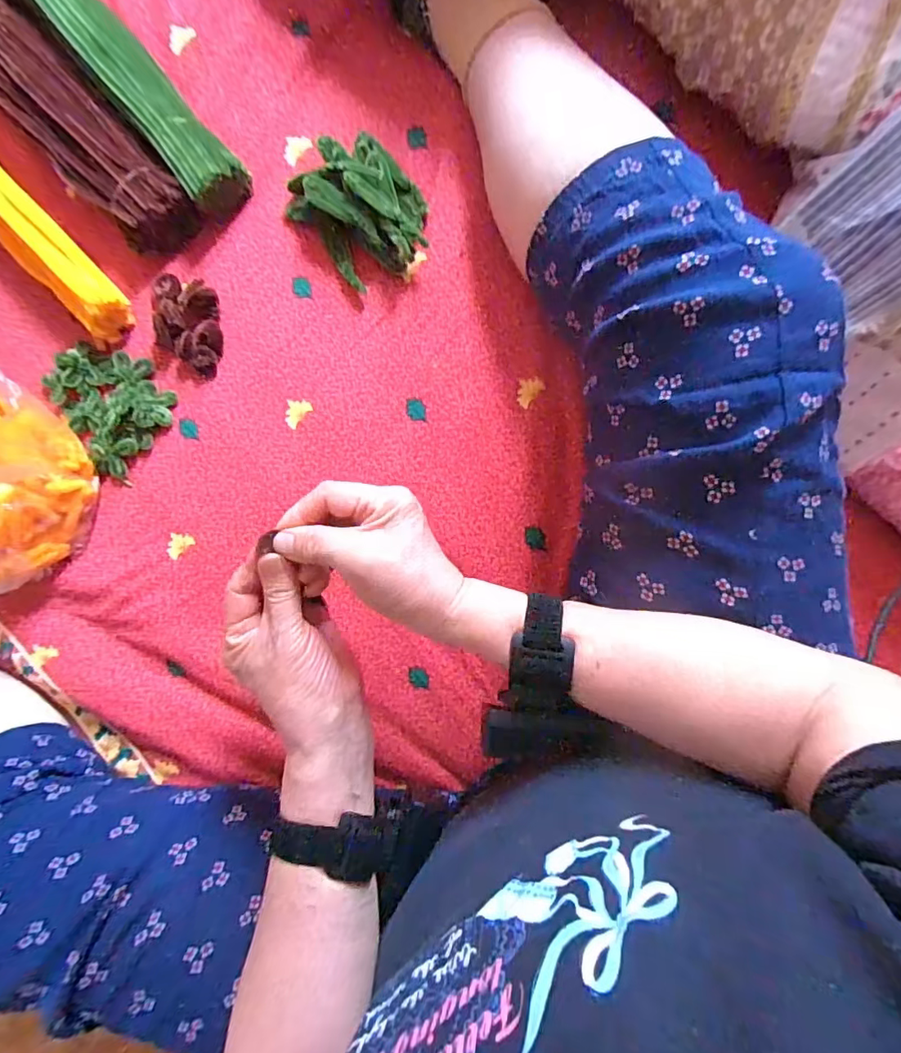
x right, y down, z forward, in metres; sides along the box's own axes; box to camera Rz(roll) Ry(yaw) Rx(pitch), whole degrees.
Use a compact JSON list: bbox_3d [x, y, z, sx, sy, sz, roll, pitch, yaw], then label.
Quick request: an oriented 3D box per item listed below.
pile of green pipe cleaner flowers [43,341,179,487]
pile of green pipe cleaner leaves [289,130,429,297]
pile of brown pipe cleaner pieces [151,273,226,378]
[{"bbox_3d":[-0.311,-0.113,0.462,0.092,0.021,0.112,-37,88,5],"label":"pile of green pipe cleaner flowers"},{"bbox_3d":[-0.075,-0.270,0.429,0.097,0.037,0.127,-39,88,5],"label":"pile of green pipe cleaner leaves"},{"bbox_3d":[-0.236,-0.182,0.453,0.056,0.017,0.092,-4,91,5],"label":"pile of brown pipe cleaner pieces"}]

